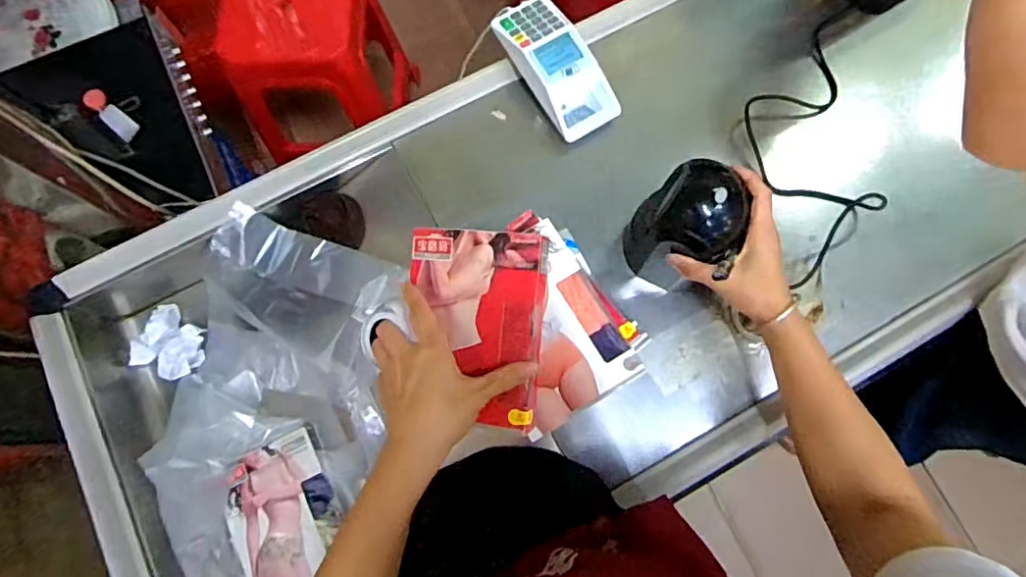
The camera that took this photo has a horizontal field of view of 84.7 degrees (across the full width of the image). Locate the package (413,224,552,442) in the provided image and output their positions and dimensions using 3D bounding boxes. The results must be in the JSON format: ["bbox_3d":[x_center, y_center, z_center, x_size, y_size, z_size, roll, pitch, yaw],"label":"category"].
[{"bbox_3d":[-0.034,0.033,0.485,0.119,0.025,0.164,4,88,19],"label":"package"}]

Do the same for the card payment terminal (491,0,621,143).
[{"bbox_3d":[0.049,-0.275,0.699,0.080,0.058,0.186,-33,78,-7],"label":"card payment terminal"}]

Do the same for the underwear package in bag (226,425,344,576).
[{"bbox_3d":[-0.263,0.261,0.642,0.112,0.026,0.163,-24,77,-5],"label":"underwear package in bag"}]

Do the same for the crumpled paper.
[{"bbox_3d":[-0.430,0.069,0.707,0.091,0.033,0.079,26,77,7],"label":"crumpled paper"}]

